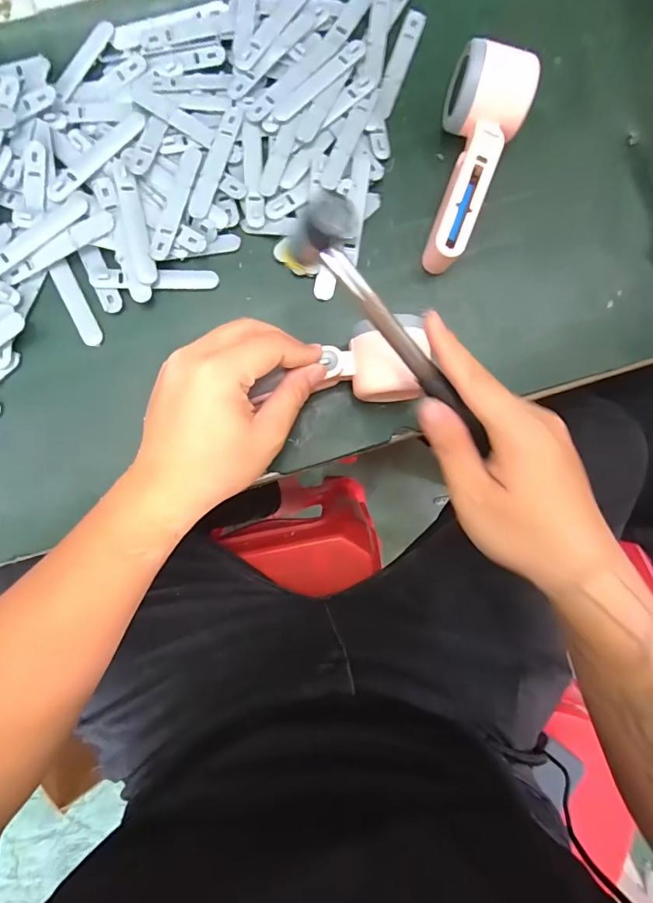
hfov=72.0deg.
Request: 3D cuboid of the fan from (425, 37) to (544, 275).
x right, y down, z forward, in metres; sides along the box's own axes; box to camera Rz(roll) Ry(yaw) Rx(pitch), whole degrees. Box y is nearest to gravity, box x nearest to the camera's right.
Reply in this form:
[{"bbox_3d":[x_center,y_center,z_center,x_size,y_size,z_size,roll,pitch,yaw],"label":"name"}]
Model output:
[{"bbox_3d":[0.104,-0.228,0.348,0.063,0.058,0.157,23,86,-4],"label":"fan"}]

